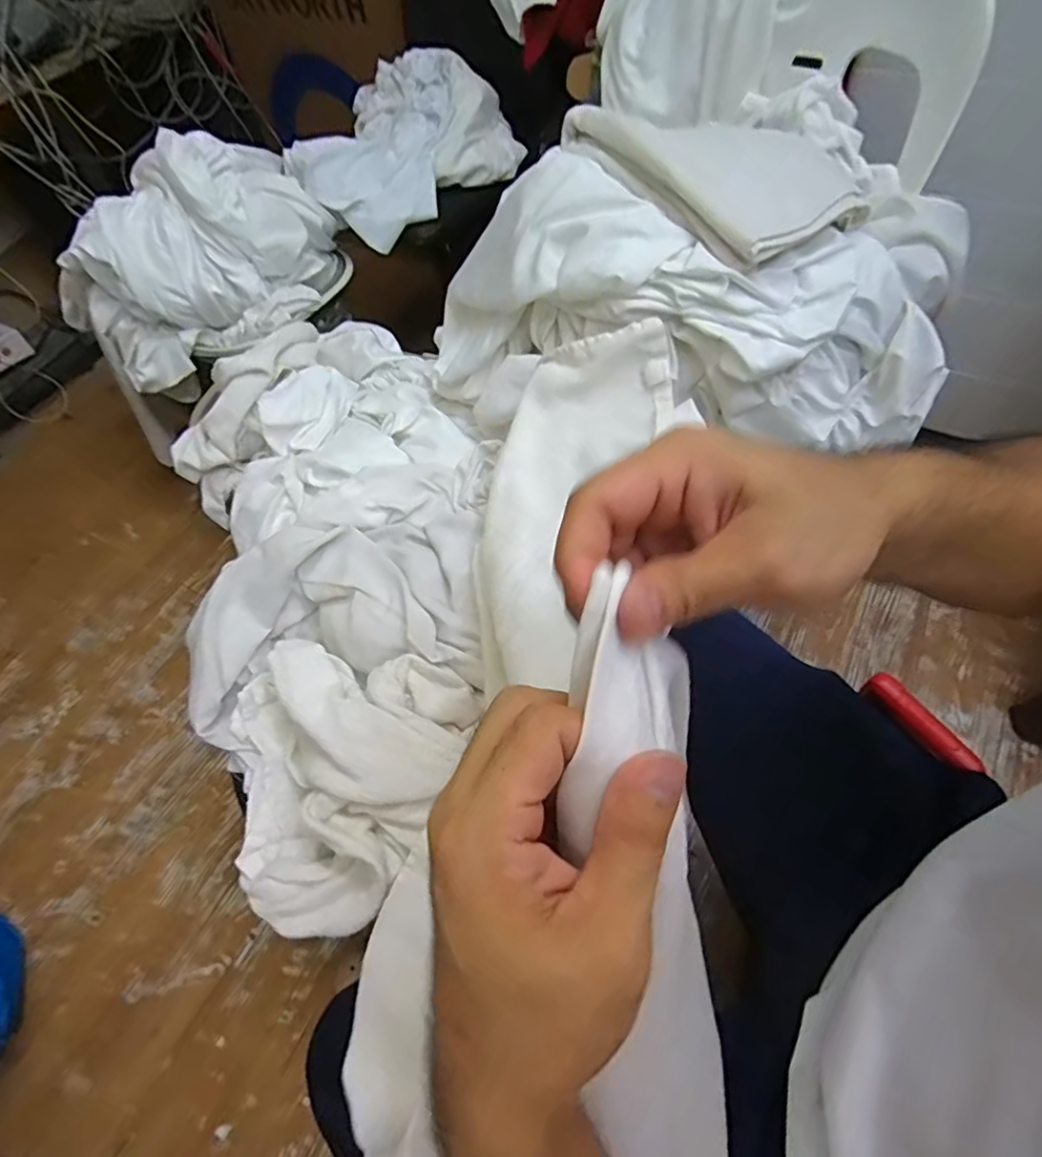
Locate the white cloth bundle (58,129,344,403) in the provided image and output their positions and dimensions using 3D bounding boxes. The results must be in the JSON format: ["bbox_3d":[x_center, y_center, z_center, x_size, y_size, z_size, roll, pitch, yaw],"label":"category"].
[{"bbox_3d":[-0.528,-0.527,0.963,0.416,0.254,0.328,-38,63,-17],"label":"white cloth bundle"}]

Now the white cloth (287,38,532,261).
[{"bbox_3d":[-0.193,-0.773,1.037,0.309,0.067,0.381,38,82,8],"label":"white cloth"}]

